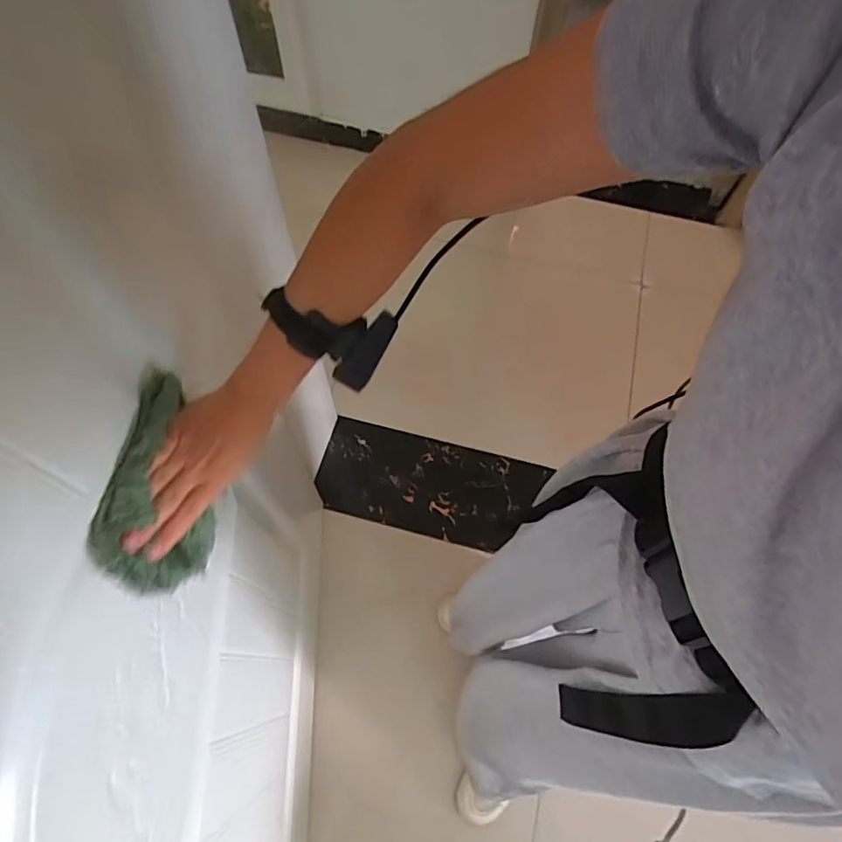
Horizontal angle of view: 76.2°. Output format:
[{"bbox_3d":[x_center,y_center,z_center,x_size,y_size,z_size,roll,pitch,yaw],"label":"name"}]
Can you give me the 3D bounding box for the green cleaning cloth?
[{"bbox_3d":[-0.193,0.044,0.412,0.042,0.097,0.165,0,65,-1],"label":"green cleaning cloth"}]

